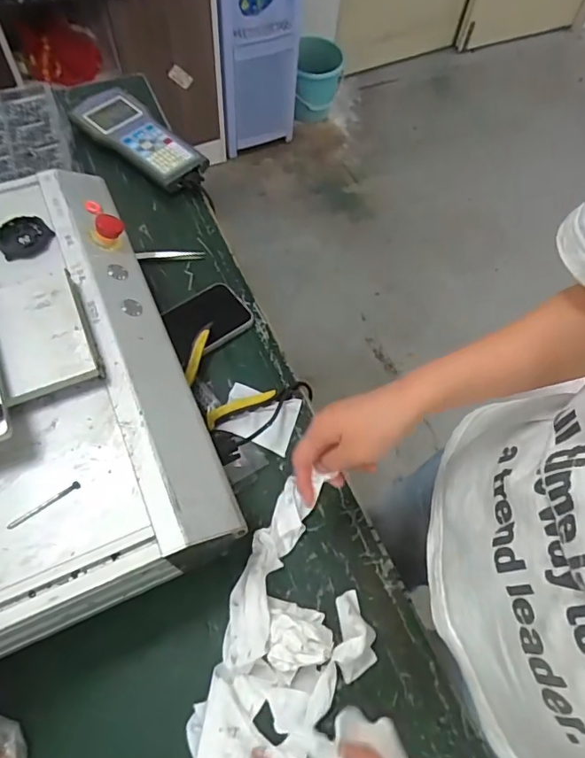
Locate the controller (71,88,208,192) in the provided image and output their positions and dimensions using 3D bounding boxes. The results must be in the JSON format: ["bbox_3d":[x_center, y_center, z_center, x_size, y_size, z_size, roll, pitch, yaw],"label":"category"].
[{"bbox_3d":[-0.243,-0.387,0.796,0.250,0.034,0.095,37,66,15],"label":"controller"}]

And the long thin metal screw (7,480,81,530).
[{"bbox_3d":[-0.199,0.101,0.394,0.059,0.004,0.006,-33,69,-19],"label":"long thin metal screw"}]

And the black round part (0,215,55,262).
[{"bbox_3d":[-0.285,-0.150,0.521,0.054,0.007,0.054,2,62,-3],"label":"black round part"}]

